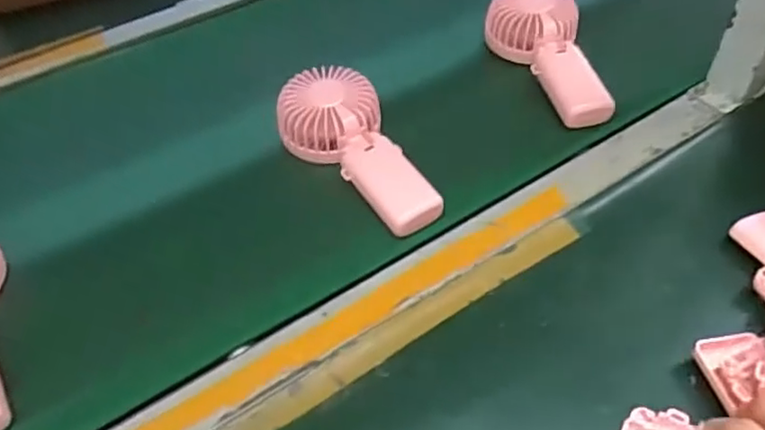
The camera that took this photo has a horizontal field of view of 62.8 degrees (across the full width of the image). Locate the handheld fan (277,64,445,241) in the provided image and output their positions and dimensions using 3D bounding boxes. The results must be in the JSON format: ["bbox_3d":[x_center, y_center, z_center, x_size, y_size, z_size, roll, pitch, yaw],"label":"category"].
[{"bbox_3d":[-0.026,-0.055,0.503,0.082,0.041,0.168,-20,51,-14],"label":"handheld fan"}]

